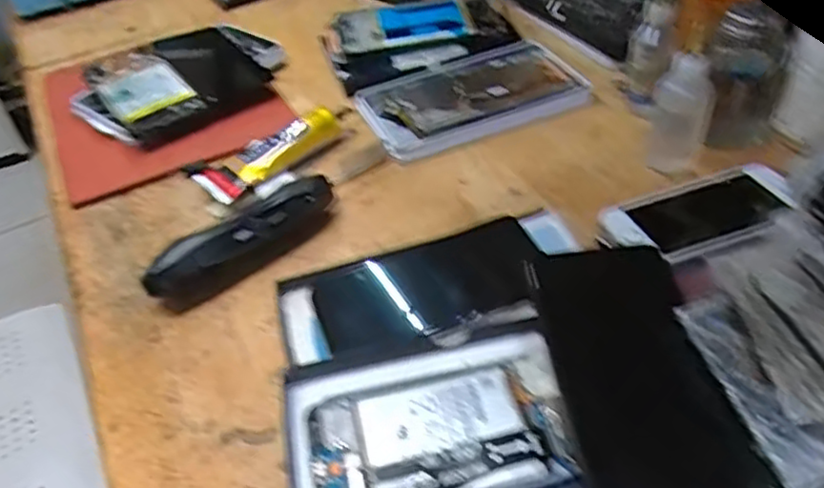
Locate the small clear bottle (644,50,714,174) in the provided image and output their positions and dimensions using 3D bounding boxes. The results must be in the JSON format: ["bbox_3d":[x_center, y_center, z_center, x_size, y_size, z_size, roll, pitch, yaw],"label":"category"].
[{"bbox_3d":[0.189,-0.090,0.482,0.035,0.084,0.029,14,48,22],"label":"small clear bottle"}]

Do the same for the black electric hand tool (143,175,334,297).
[{"bbox_3d":[-0.111,-0.006,0.462,0.141,0.034,0.023,-36,50,-26],"label":"black electric hand tool"}]

